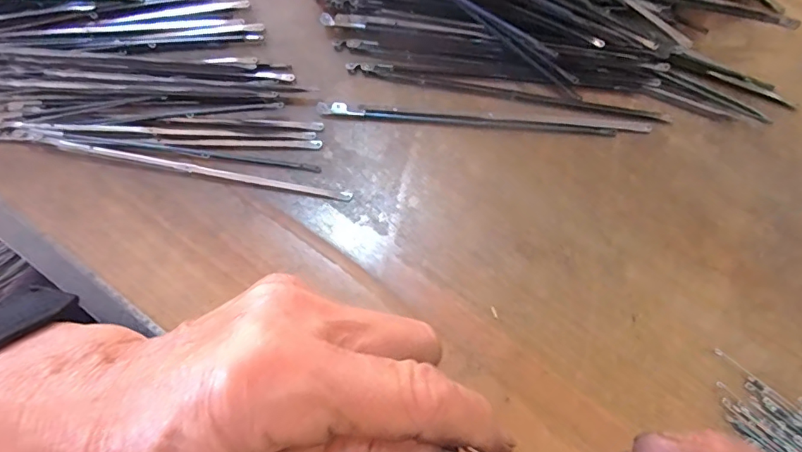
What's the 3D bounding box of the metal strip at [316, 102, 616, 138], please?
[{"bbox_3d":[0.037,-0.062,0.271,0.169,0.004,0.008,4,77,2],"label":"metal strip"}]

